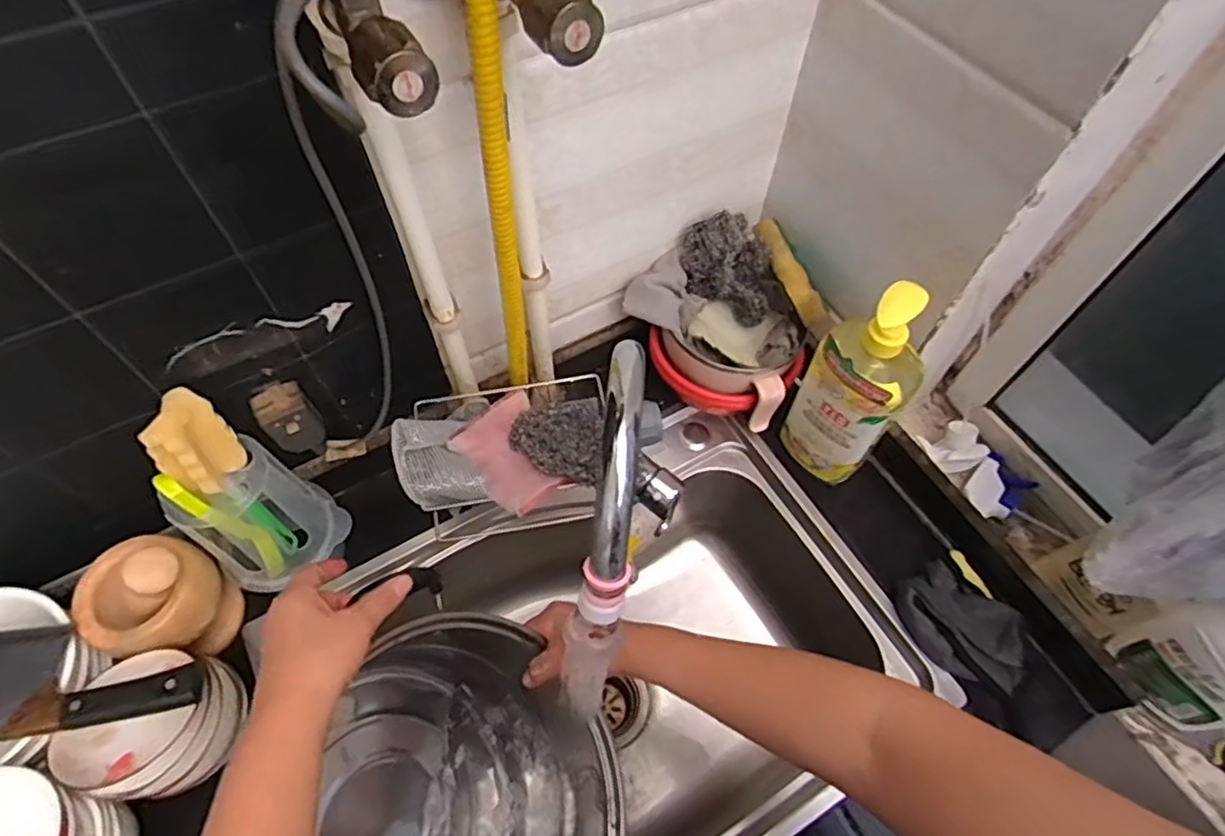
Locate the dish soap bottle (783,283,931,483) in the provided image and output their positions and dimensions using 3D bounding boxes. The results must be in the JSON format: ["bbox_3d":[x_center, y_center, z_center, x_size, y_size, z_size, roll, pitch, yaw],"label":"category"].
[{"bbox_3d":[0.243,-0.032,0.654,0.096,0.253,0.068,37,66,18],"label":"dish soap bottle"}]

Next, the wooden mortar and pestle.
[{"bbox_3d":[-0.414,0.163,0.591,0.101,0.139,0.103,17,61,9],"label":"wooden mortar and pestle"}]

